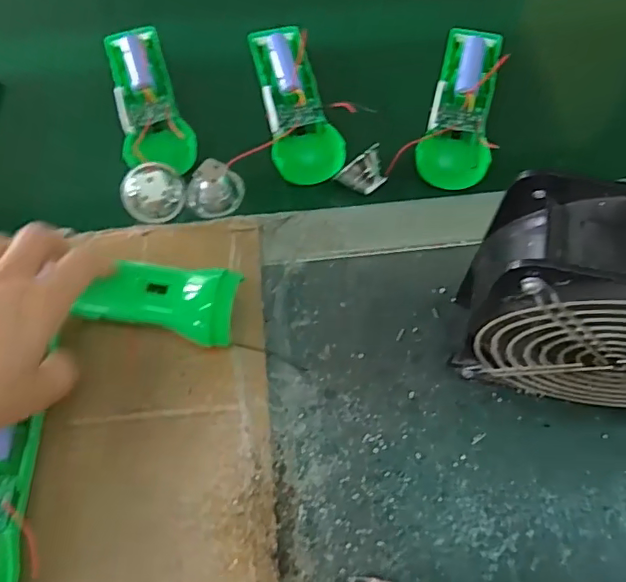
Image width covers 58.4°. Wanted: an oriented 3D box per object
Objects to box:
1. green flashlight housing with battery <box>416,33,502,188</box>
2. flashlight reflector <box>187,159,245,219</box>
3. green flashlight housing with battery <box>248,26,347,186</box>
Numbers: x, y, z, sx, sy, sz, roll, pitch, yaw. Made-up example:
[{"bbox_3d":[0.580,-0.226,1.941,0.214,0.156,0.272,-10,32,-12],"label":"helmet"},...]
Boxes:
[{"bbox_3d":[0.115,-0.146,0.437,0.050,0.025,0.148,10,64,6],"label":"green flashlight housing with battery"},{"bbox_3d":[-0.074,-0.077,0.426,0.042,0.033,0.029,-8,67,-5],"label":"flashlight reflector"},{"bbox_3d":[-0.017,-0.156,0.449,0.050,0.026,0.147,-14,67,-8],"label":"green flashlight housing with battery"}]

